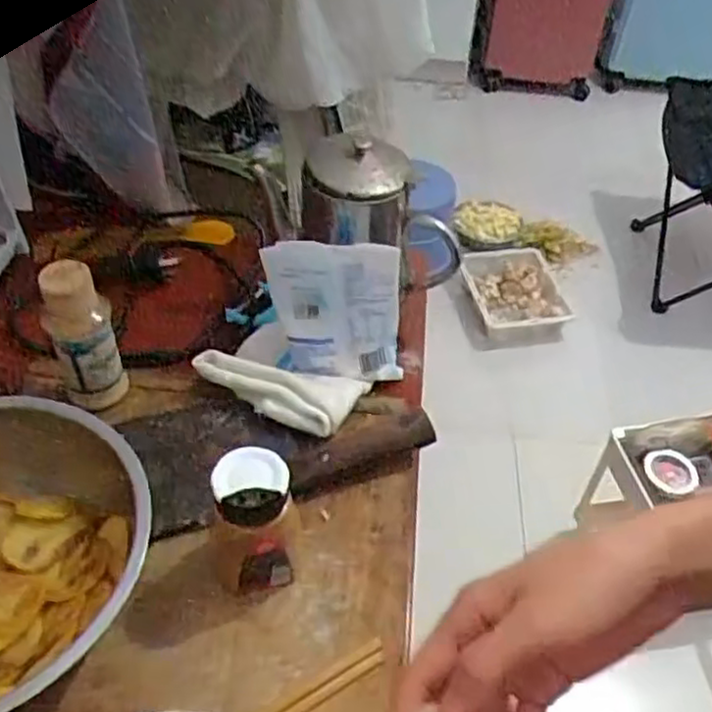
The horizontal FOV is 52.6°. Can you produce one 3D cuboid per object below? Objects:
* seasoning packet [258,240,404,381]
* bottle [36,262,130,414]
[{"bbox_3d":[-0.019,-0.036,0.621,0.116,0.135,0.046,5,45,0],"label":"seasoning packet"},{"bbox_3d":[-0.214,-0.014,0.569,0.046,0.139,0.045,2,45,-2],"label":"bottle"}]

